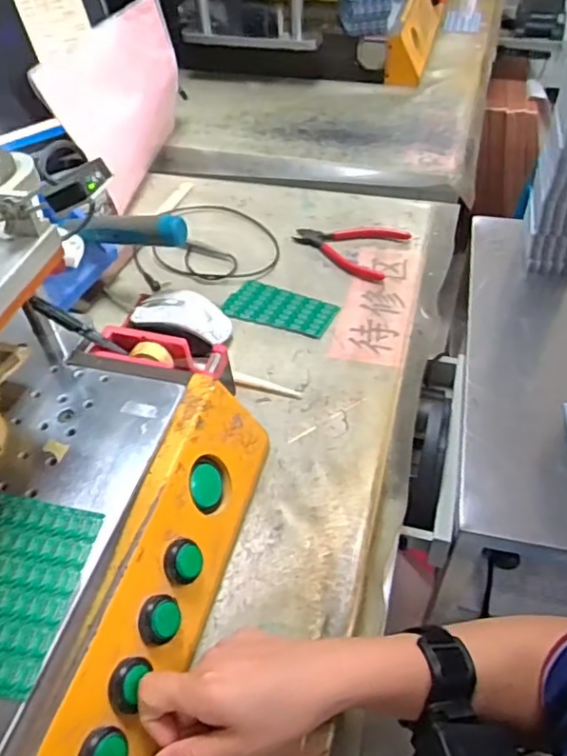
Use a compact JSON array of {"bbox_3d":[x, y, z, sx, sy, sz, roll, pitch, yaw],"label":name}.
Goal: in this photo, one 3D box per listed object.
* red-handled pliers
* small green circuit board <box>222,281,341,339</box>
[{"bbox_3d":[0.076,-0.168,0.769,0.143,0.016,0.103,17,51,17],"label":"red-handled pliers"},{"bbox_3d":[-0.005,-0.080,0.699,0.125,0.005,0.064,19,52,19],"label":"small green circuit board"}]

